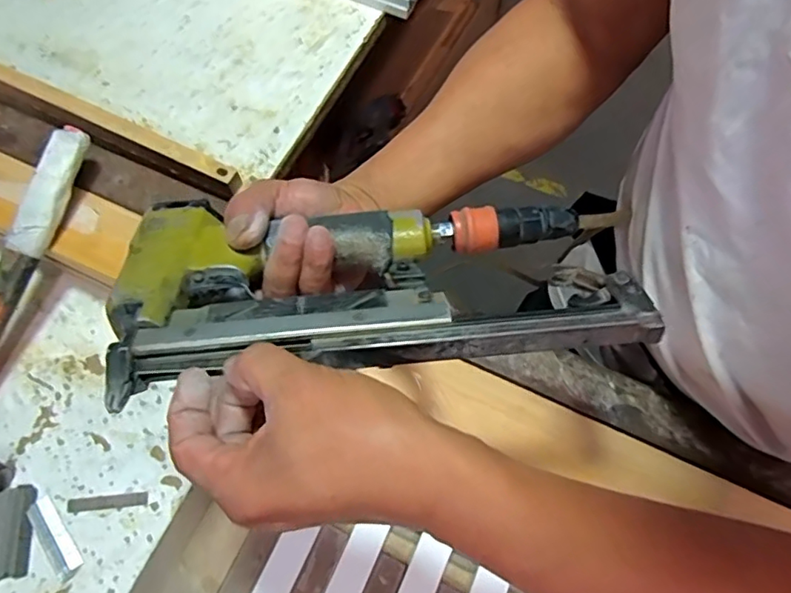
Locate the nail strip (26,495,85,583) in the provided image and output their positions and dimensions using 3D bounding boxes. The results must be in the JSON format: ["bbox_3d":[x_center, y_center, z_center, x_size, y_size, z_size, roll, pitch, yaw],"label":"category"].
[{"bbox_3d":[-0.269,0.190,0.443,0.020,0.004,0.066,-35,73,-14],"label":"nail strip"}]

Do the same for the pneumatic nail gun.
[{"bbox_3d":[-0.012,-0.008,0.301,0.265,0.048,0.125,-1,65,0],"label":"pneumatic nail gun"}]

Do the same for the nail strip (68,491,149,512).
[{"bbox_3d":[-0.232,0.166,0.452,0.063,0.004,0.011,-5,69,-3],"label":"nail strip"}]

